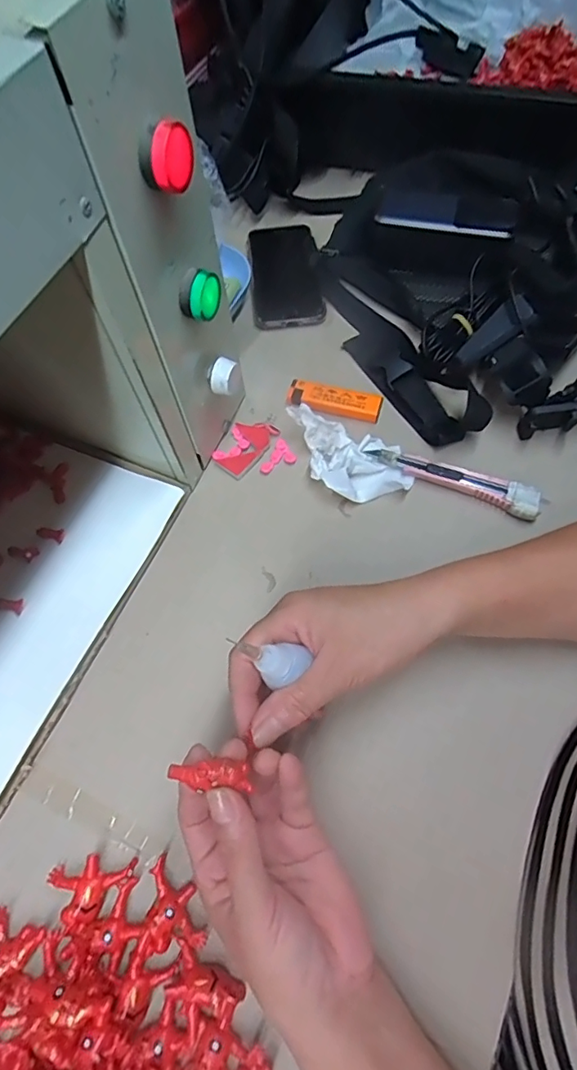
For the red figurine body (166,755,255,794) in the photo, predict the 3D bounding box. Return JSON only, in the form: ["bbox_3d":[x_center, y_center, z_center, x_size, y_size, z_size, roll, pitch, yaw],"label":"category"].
[{"bbox_3d":[-0.038,0.118,0.256,0.041,0.008,0.014,9,65,-14],"label":"red figurine body"}]

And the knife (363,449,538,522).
[{"bbox_3d":[0.129,-0.047,0.404,0.136,0.020,0.020,25,68,11],"label":"knife"}]

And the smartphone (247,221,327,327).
[{"bbox_3d":[-0.004,-0.266,0.519,0.068,0.014,0.146,-4,66,-1],"label":"smartphone"}]

